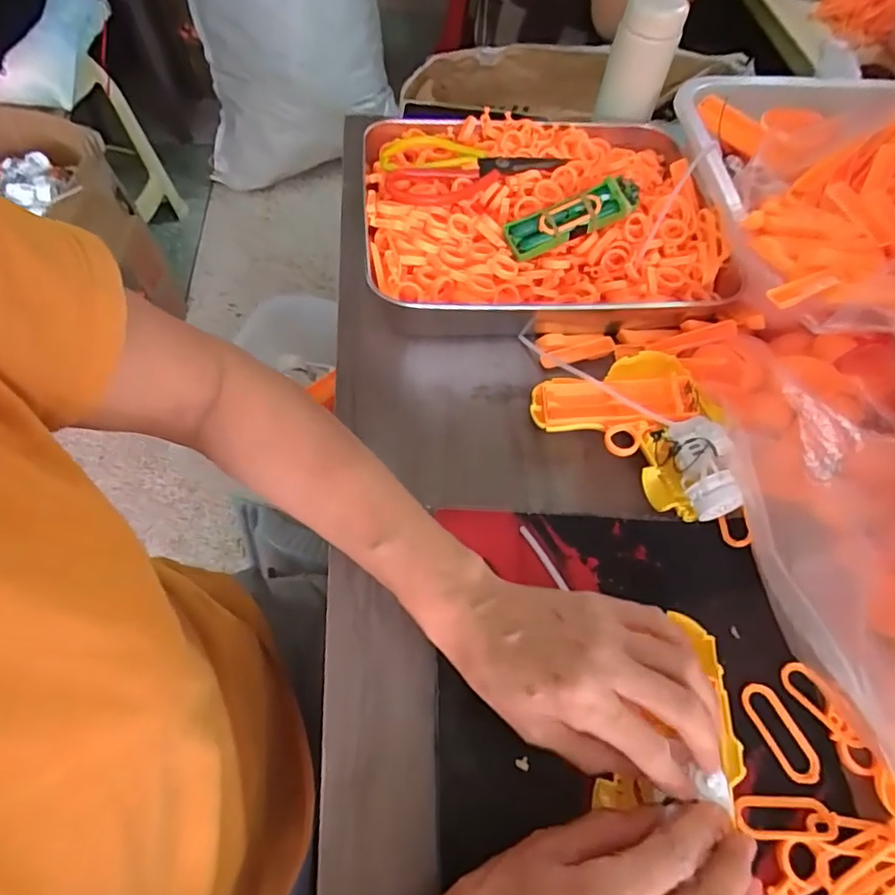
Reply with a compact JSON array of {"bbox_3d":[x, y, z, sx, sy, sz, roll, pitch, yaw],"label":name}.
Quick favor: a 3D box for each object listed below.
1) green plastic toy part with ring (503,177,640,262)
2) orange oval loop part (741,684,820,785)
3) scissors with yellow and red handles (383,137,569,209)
[{"bbox_3d":[0.103,-0.188,0.469,0.110,0.027,0.027,-23,62,-2],"label":"green plastic toy part with ring"},{"bbox_3d":[0.193,0.164,0.325,0.023,0.004,0.054,-23,63,-15],"label":"orange oval loop part"},{"bbox_3d":[0.019,-0.255,0.504,0.157,0.011,0.094,-14,61,-12],"label":"scissors with yellow and red handles"}]

